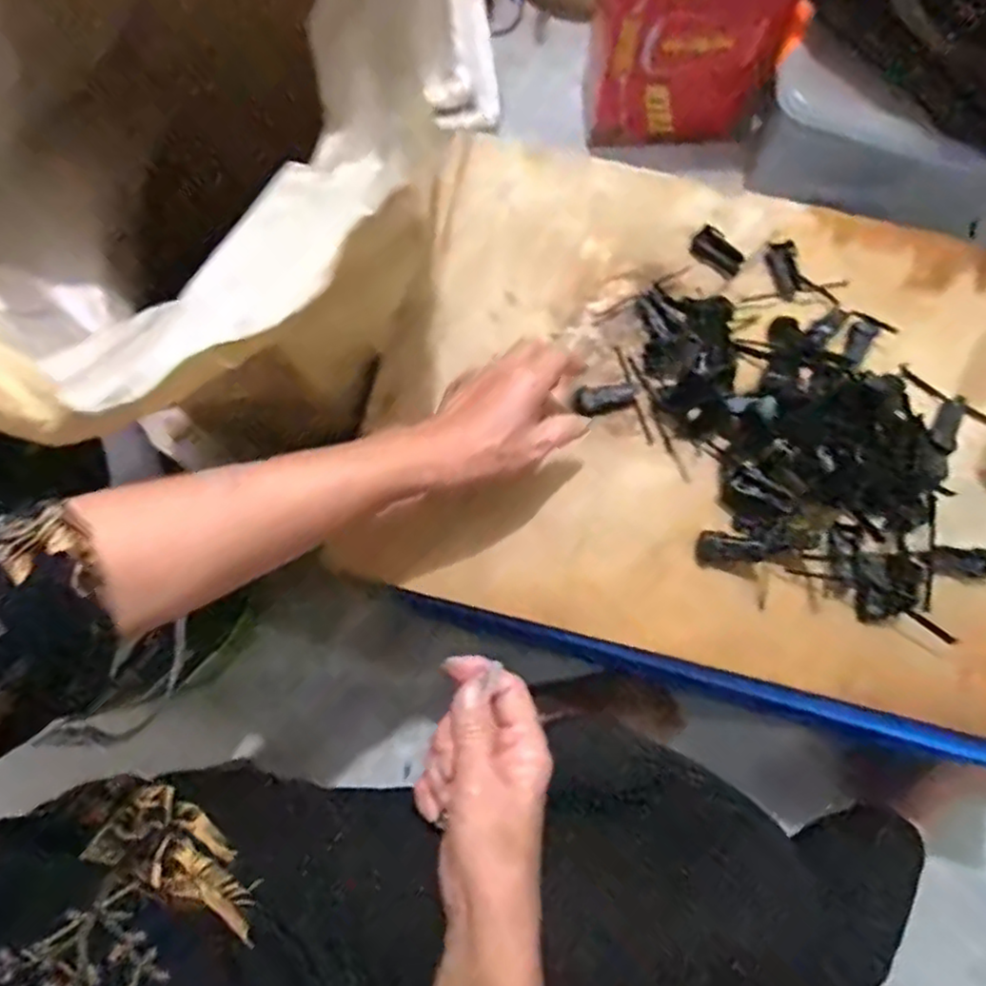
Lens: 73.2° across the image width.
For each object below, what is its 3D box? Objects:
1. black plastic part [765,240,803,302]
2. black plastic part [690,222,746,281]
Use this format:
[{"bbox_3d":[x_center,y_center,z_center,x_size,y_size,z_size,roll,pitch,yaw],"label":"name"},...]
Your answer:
[{"bbox_3d":[0.246,-0.187,0.559,0.024,0.006,0.052,-9,76,-3],"label":"black plastic part"},{"bbox_3d":[0.189,-0.202,0.558,0.044,0.014,0.024,42,79,9],"label":"black plastic part"}]

